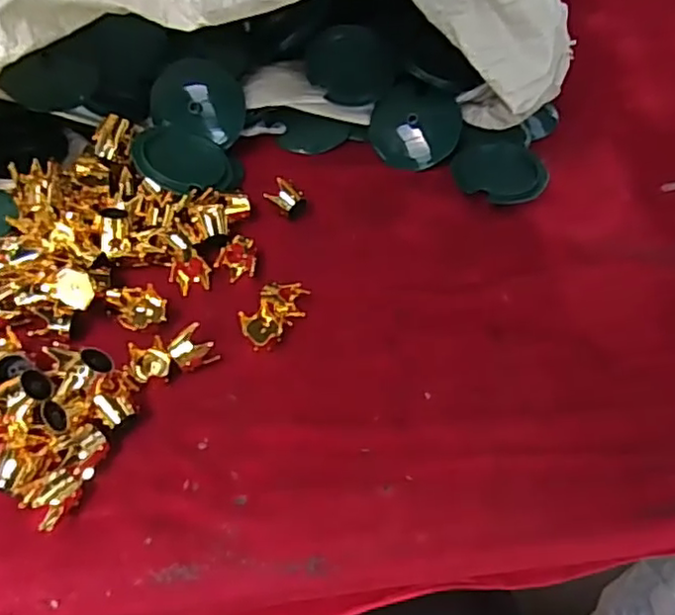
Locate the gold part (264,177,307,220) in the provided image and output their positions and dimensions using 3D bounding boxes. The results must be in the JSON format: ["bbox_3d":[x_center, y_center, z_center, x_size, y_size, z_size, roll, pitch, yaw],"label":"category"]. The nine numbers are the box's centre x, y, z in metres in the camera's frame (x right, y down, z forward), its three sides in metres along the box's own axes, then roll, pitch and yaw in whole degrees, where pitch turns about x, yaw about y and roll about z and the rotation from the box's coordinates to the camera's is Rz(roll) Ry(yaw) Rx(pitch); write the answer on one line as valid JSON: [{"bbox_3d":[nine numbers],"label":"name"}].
[{"bbox_3d":[-0.039,-0.083,0.471,0.029,0.021,0.017,20,56,14],"label":"gold part"}]

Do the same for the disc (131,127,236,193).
[{"bbox_3d":[-0.116,-0.115,0.472,0.073,0.008,0.070,14,48,-16],"label":"disc"}]

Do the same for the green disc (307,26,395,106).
[{"bbox_3d":[0.012,-0.206,0.525,0.072,0.006,0.064,-6,90,-11],"label":"green disc"}]

